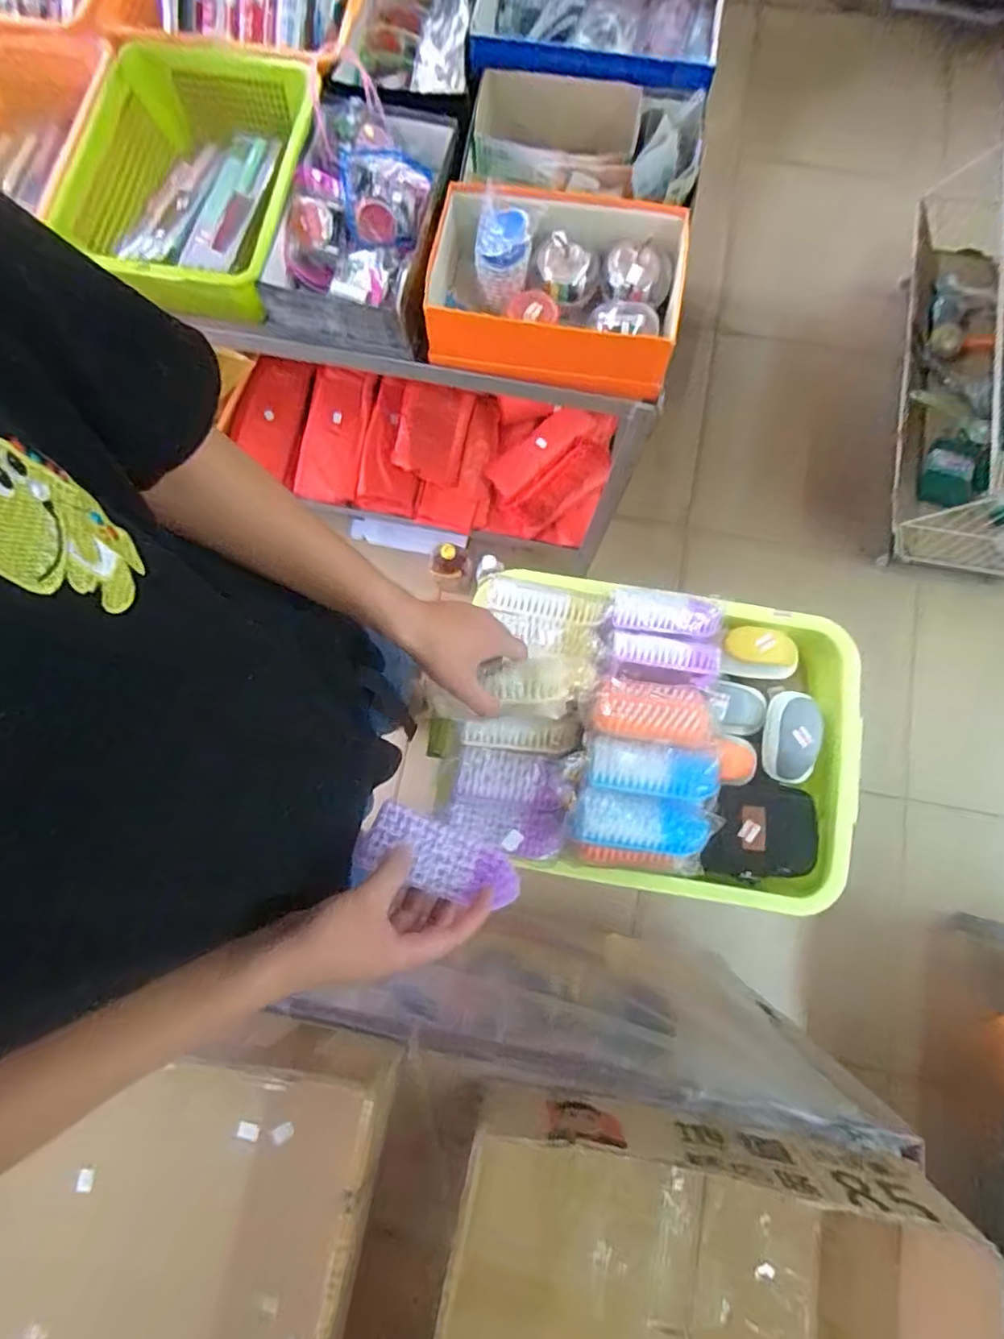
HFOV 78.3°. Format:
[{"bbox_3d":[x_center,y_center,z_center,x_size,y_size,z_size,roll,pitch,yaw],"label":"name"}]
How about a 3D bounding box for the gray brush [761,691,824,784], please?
[{"bbox_3d":[0.359,0.082,0.759,0.055,0.036,0.108,9,79,2],"label":"gray brush"}]

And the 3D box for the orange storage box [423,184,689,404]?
[{"bbox_3d":[0.071,-0.518,0.838,0.330,0.109,0.219,10,79,2],"label":"orange storage box"}]

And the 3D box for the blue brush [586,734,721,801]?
[{"bbox_3d":[0.163,0.107,0.661,0.133,0.042,0.055,8,79,2],"label":"blue brush"}]

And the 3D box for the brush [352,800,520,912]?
[{"bbox_3d":[-0.049,0.161,0.516,0.137,0.024,0.053,24,80,-5],"label":"brush"}]

